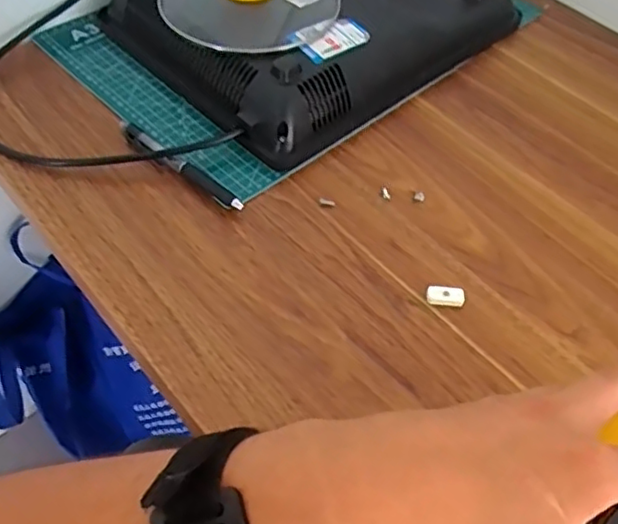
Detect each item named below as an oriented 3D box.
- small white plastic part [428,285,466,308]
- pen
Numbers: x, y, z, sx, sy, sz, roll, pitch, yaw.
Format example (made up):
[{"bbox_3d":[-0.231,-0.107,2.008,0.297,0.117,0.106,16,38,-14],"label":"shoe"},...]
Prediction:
[{"bbox_3d":[0.098,0.024,0.454,0.027,0.008,0.012,3,51,-3],"label":"small white plastic part"},{"bbox_3d":[-0.108,-0.077,0.517,0.138,0.014,0.017,35,57,21],"label":"pen"}]

